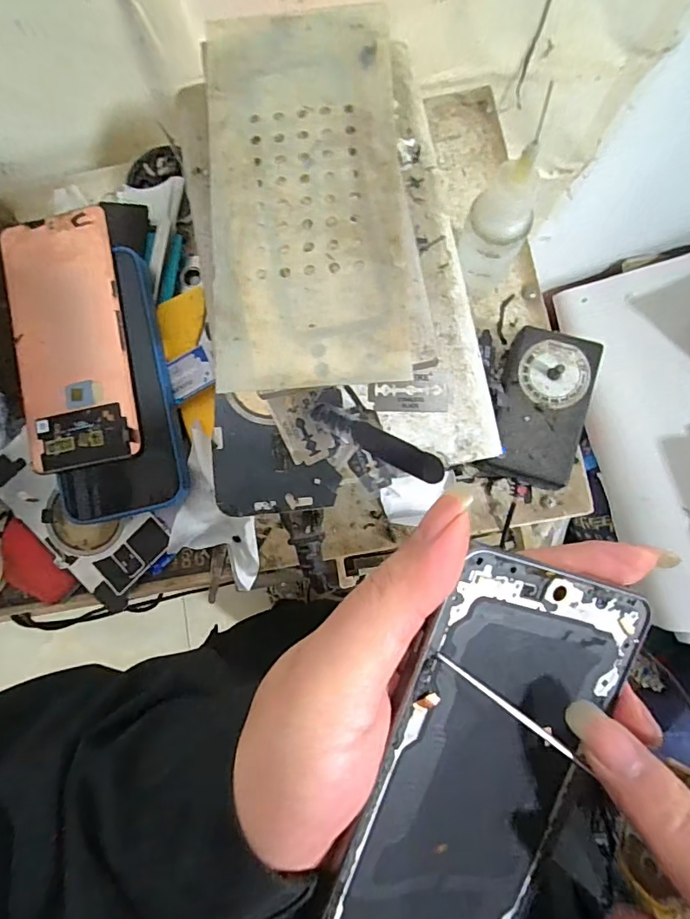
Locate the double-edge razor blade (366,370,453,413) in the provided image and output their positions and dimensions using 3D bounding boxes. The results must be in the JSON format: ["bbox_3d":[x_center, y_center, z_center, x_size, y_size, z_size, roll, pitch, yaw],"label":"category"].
[{"bbox_3d":[0.033,-0.035,0.245,0.040,0.004,0.021,2,82,2],"label":"double-edge razor blade"}]

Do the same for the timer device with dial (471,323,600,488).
[{"bbox_3d":[0.116,-0.030,0.297,0.048,0.031,0.088,17,82,4],"label":"timer device with dial"}]

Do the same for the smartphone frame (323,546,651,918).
[{"bbox_3d":[0.039,0.110,0.152,0.069,0.004,0.160,19,94,-18],"label":"smartphone frame"}]

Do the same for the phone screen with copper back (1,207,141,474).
[{"bbox_3d":[-0.173,-0.075,0.306,0.072,0.005,0.158,-10,85,8],"label":"phone screen with copper back"}]

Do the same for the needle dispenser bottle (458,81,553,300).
[{"bbox_3d":[0.088,-0.133,0.267,0.033,0.127,0.038,28,83,5],"label":"needle dispenser bottle"}]

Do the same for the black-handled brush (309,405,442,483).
[{"bbox_3d":[0.016,-0.008,0.241,0.070,0.005,0.013,26,83,5],"label":"black-handled brush"}]

